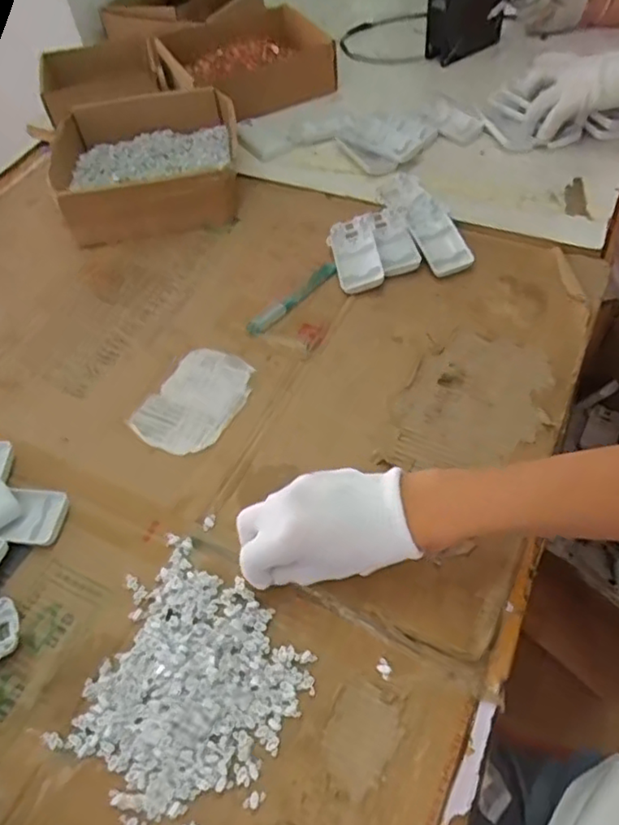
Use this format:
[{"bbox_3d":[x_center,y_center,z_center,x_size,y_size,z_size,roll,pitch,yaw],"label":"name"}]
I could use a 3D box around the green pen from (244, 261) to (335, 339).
[{"bbox_3d":[-0.016,-0.116,0.640,0.119,0.009,0.018,-40,60,-21],"label":"green pen"}]

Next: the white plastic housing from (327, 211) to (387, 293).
[{"bbox_3d":[0.049,-0.171,0.666,0.048,0.023,0.090,-9,54,-1],"label":"white plastic housing"}]

